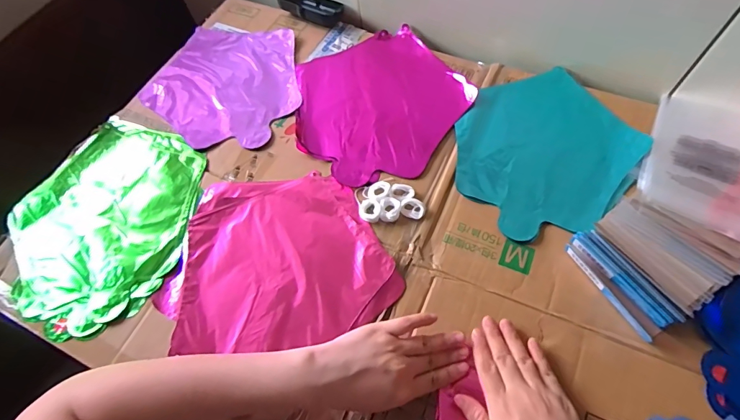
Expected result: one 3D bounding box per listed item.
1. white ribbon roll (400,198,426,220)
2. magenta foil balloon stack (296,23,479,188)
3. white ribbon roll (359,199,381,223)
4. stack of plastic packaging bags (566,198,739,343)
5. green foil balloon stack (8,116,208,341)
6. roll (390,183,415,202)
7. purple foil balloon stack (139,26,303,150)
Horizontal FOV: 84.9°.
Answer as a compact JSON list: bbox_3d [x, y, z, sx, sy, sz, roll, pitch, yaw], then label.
[{"bbox_3d":[0.051,-0.002,0.472,0.028,0.009,0.024,13,65,11],"label":"white ribbon roll"},{"bbox_3d":[0.010,-0.149,0.556,0.231,0.015,0.238,-30,65,-11],"label":"magenta foil balloon stack"},{"bbox_3d":[0.000,0.000,0.470,0.026,0.006,0.026,-2,63,3],"label":"white ribbon roll"},{"bbox_3d":[0.307,0.044,0.427,0.160,0.033,0.121,-28,64,-10],"label":"stack of plastic packaging bags"},{"bbox_3d":[-0.328,0.007,0.496,0.233,0.014,0.260,20,66,13],"label":"green foil balloon stack"},{"bbox_3d":[0.039,-0.022,0.482,0.027,0.010,0.025,-2,63,3],"label":"roll"},{"bbox_3d":[-0.213,-0.187,0.602,0.226,0.016,0.227,3,63,6],"label":"purple foil balloon stack"}]

